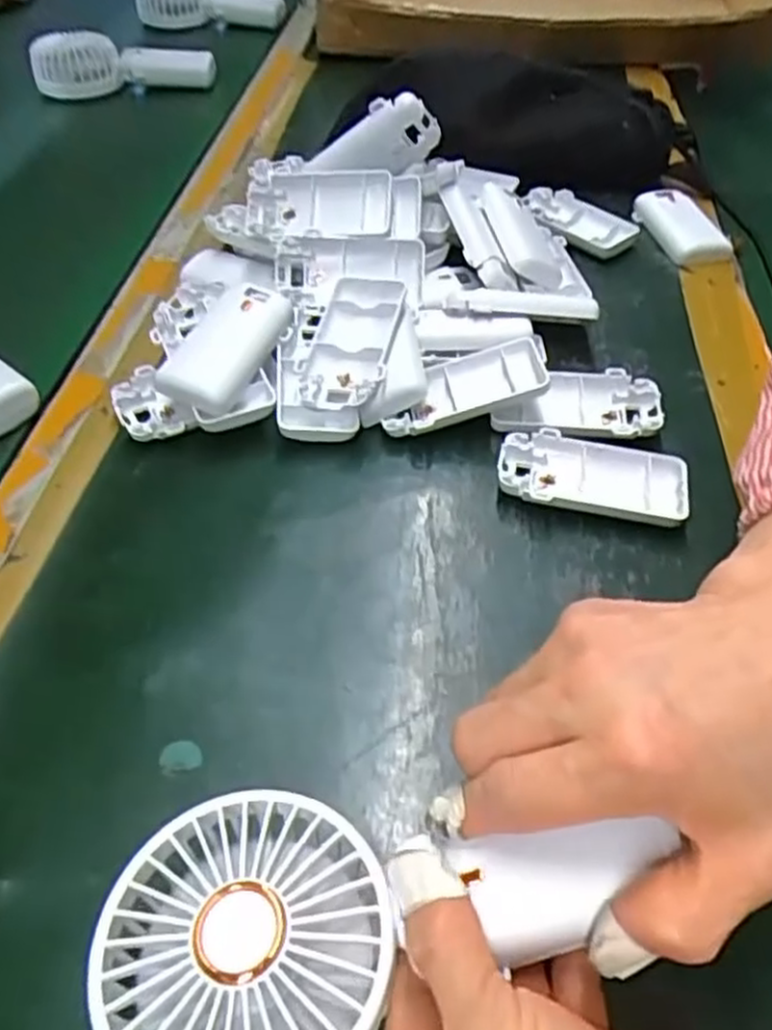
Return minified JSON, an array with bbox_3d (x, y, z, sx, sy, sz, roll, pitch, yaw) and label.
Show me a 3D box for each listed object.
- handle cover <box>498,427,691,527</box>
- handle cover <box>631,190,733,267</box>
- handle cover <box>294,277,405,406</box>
[{"bbox_3d":[0.106,-0.018,0.386,0.094,0.017,0.047,11,49,9],"label":"handle cover"},{"bbox_3d":[0.220,-0.216,0.561,0.048,0.013,0.090,-11,49,-8],"label":"handle cover"},{"bbox_3d":[-0.021,-0.100,0.426,0.053,0.029,0.085,5,48,4],"label":"handle cover"}]

